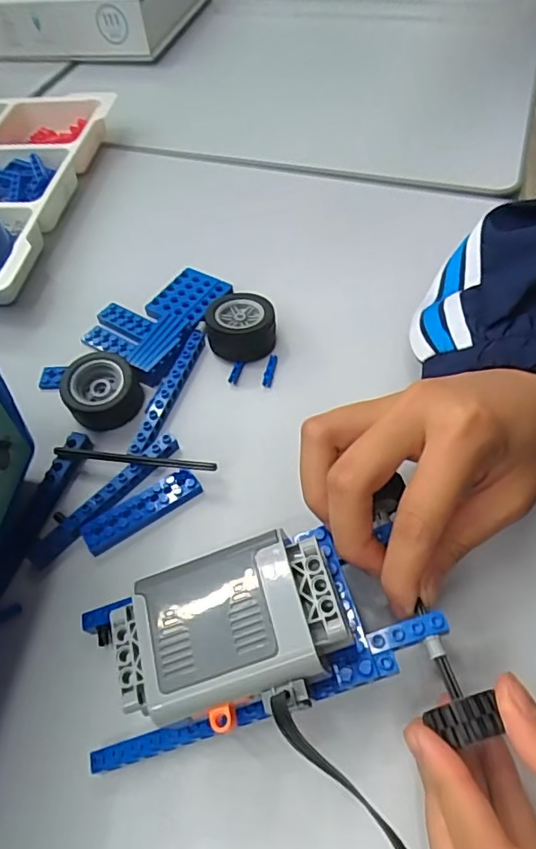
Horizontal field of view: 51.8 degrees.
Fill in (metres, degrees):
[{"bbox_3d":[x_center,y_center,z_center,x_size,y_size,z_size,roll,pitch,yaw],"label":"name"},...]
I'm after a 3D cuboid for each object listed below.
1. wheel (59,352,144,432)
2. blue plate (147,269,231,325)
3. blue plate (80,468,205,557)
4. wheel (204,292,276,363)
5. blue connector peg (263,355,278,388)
[{"bbox_3d":[-0.096,-0.021,0.319,0.041,0.022,0.036,-24,57,-13],"label":"wheel"},{"bbox_3d":[-0.054,-0.087,0.373,0.041,0.004,0.046,26,60,20],"label":"blue plate"},{"bbox_3d":[-0.065,0.044,0.287,0.062,0.008,0.017,-30,58,-17],"label":"blue plate"},{"bbox_3d":[-0.017,-0.061,0.347,0.042,0.024,0.039,-2,55,2],"label":"wheel"},{"bbox_3d":[0.002,-0.033,0.339,0.006,0.006,0.023,9,56,9],"label":"blue connector peg"}]

